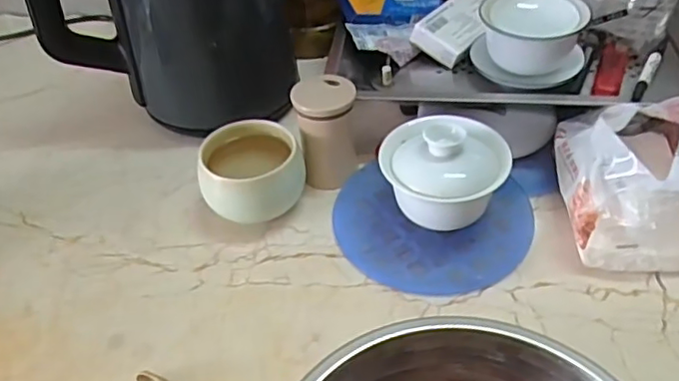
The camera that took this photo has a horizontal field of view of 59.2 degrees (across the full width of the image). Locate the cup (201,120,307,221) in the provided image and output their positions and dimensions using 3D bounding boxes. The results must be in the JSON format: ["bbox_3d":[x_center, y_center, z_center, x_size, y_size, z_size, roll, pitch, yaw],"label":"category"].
[{"bbox_3d":[-0.068,-0.009,0.477,0.078,0.067,0.067,-16,43,-14],"label":"cup"}]

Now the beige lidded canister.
[{"bbox_3d":[-0.010,-0.049,0.498,0.048,0.082,0.046,-9,42,-5],"label":"beige lidded canister"}]

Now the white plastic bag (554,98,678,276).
[{"bbox_3d":[0.218,-0.013,0.445,0.101,0.084,0.127,1,42,6],"label":"white plastic bag"}]

